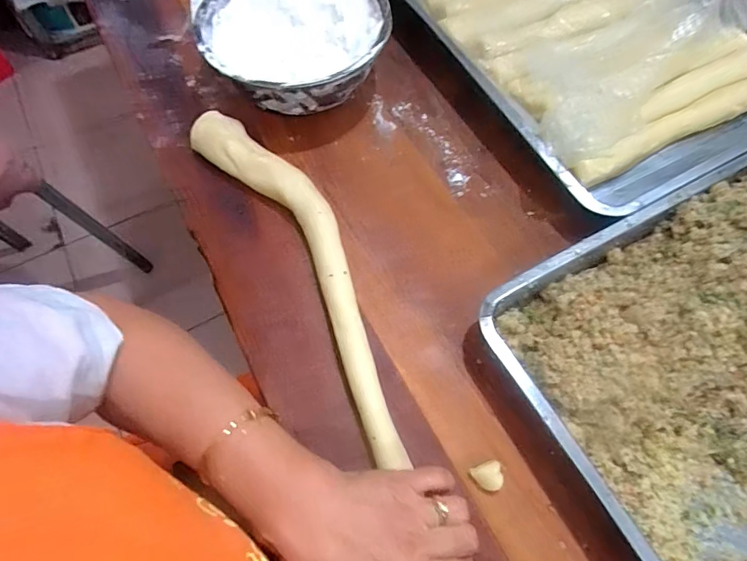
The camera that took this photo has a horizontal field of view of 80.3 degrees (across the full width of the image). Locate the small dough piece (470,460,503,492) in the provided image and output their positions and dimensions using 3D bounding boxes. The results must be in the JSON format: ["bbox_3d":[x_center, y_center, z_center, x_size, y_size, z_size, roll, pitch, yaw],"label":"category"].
[{"bbox_3d":[0.096,0.165,0.372,0.024,0.014,0.022,0,65,0],"label":"small dough piece"}]

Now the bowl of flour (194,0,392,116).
[{"bbox_3d":[-0.096,-0.292,0.553,0.214,0.094,0.207,0,65,0],"label":"bowl of flour"}]

